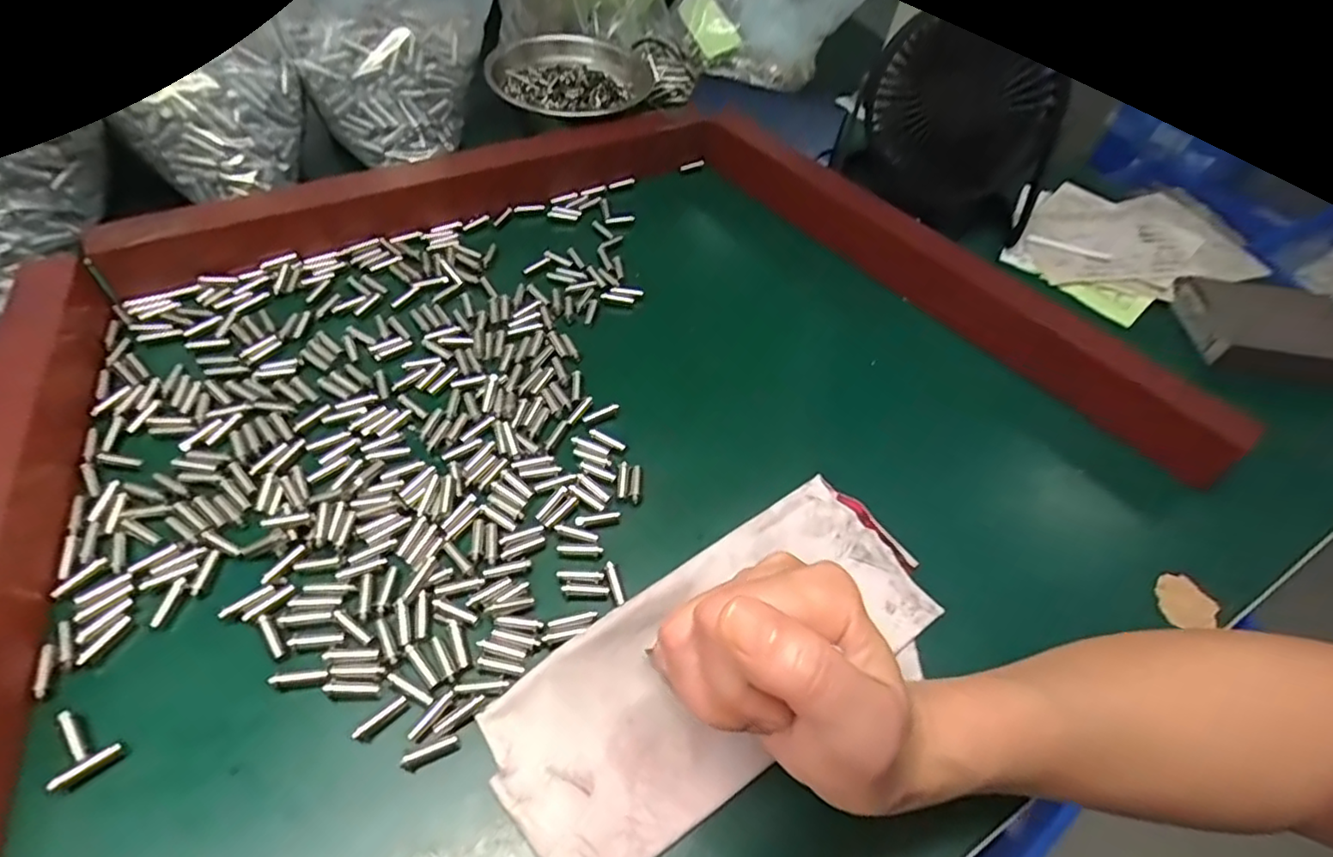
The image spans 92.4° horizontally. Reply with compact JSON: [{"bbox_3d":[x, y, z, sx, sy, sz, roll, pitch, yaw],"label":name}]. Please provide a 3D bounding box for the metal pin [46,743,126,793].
[{"bbox_3d":[-0.206,0.121,0.227,0.021,0.006,0.005,-32,62,-26],"label":"metal pin"}]

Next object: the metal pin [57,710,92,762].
[{"bbox_3d":[-0.215,0.112,0.232,0.004,0.005,0.022,-35,63,-28],"label":"metal pin"}]

